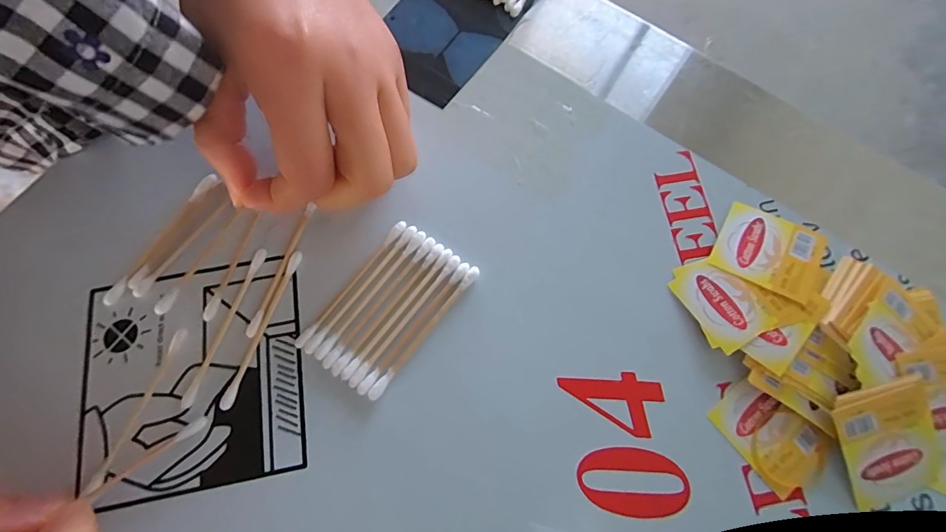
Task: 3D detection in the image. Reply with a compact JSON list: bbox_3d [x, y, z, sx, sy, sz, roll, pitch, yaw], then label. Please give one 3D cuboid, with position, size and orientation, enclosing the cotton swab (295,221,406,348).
[{"bbox_3d":[-0.054,0.007,0.192,0.005,0.004,0.071,36,77,9],"label":"cotton swab"}]

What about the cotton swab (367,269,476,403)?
[{"bbox_3d":[-0.021,0.028,0.187,0.005,0.004,0.071,38,77,9],"label":"cotton swab"}]

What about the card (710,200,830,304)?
[{"bbox_3d":[0.138,-0.007,0.200,0.042,0.004,0.038,26,74,19],"label":"card"}]

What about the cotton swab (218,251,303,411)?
[{"bbox_3d":[-0.091,0.027,0.187,0.005,0.004,0.071,20,74,2],"label":"cotton swab"}]

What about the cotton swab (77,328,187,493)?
[{"bbox_3d":[-0.137,0.058,0.176,0.006,0.006,0.068,21,74,5],"label":"cotton swab"}]

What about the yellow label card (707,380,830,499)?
[{"bbox_3d":[0.126,0.071,0.182,0.032,0.004,0.044,-43,79,-7],"label":"yellow label card"}]

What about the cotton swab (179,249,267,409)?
[{"bbox_3d":[-0.108,0.025,0.186,0.005,0.004,0.072,20,74,2],"label":"cotton swab"}]

